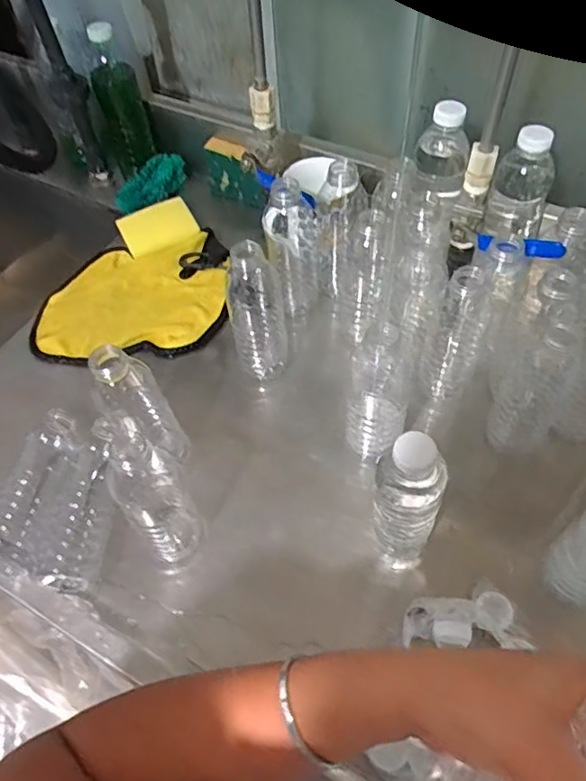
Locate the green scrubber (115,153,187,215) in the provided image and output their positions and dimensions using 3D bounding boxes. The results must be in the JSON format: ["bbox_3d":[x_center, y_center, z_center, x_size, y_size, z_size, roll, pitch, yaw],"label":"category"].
[{"bbox_3d":[-0.207,-0.301,0.841,0.062,0.026,0.121,26,61,19],"label":"green scrubber"}]

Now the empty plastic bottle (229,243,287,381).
[{"bbox_3d":[-0.038,-0.089,0.622,0.056,0.164,0.068,-8,55,-2],"label":"empty plastic bottle"}]

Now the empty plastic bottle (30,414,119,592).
[{"bbox_3d":[-0.208,0.104,0.573,0.068,0.060,0.171,8,56,9],"label":"empty plastic bottle"}]

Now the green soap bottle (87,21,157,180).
[{"bbox_3d":[-0.242,-0.406,0.812,0.065,0.186,0.054,-16,56,-8],"label":"green soap bottle"}]

